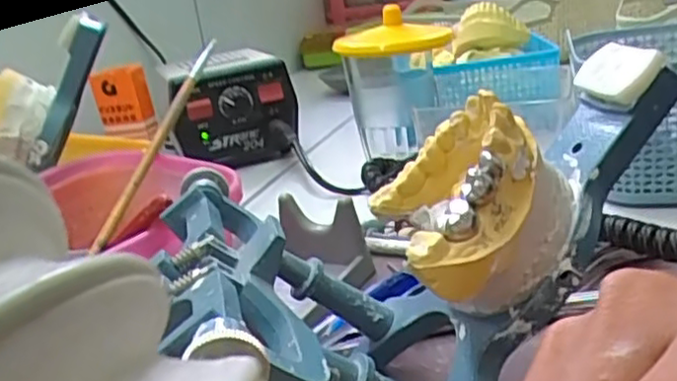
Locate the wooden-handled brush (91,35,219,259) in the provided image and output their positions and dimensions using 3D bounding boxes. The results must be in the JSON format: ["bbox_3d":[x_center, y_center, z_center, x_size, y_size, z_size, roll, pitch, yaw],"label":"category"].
[{"bbox_3d":[-0.093,-0.032,0.375,0.011,0.007,0.165,-2,44,18],"label":"wooden-handled brush"}]

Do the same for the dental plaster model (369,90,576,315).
[{"bbox_3d":[0.041,0.007,0.225,0.065,0.041,0.057,-62,17,-17],"label":"dental plaster model"}]

